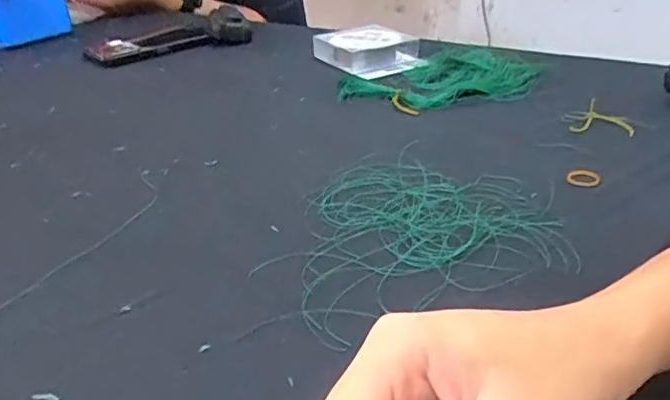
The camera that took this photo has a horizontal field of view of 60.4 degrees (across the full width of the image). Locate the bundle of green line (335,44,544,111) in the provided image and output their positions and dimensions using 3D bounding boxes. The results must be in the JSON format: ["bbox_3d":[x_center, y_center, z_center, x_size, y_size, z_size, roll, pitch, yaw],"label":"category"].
[{"bbox_3d":[0.098,-0.118,0.554,0.189,0.015,0.131,-14,32,-20],"label":"bundle of green line"}]

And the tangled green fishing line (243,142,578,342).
[{"bbox_3d":[0.042,0.009,0.353,0.168,0.013,0.158,-13,32,-18],"label":"tangled green fishing line"}]

